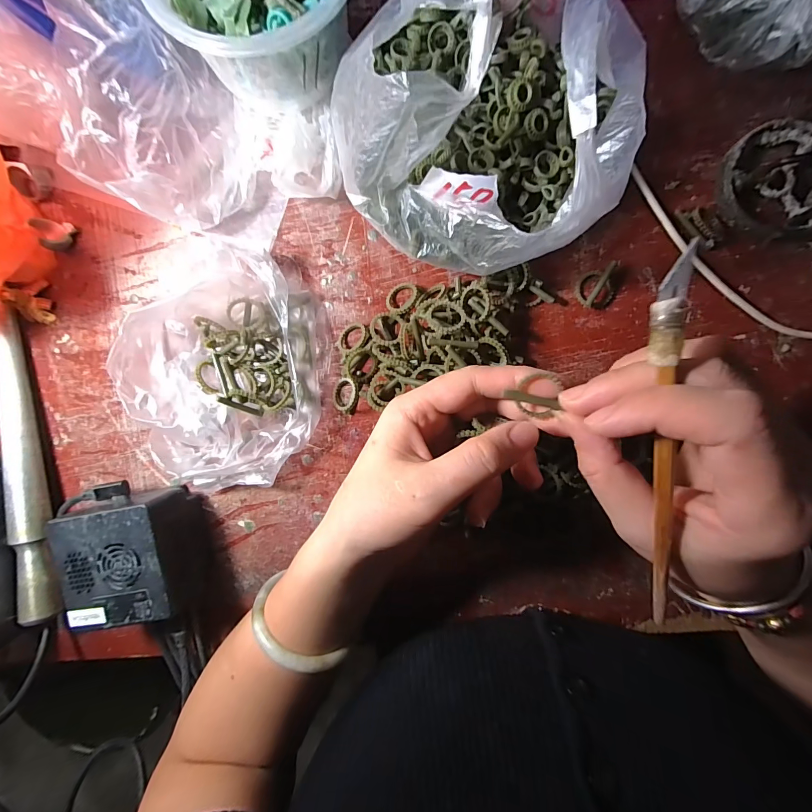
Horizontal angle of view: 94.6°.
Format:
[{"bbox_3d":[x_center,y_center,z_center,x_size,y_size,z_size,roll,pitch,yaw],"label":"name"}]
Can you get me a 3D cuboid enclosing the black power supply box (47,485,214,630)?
[{"bbox_3d":[-0.185,0.101,0.261,0.075,0.051,0.089,-12,92,6],"label":"black power supply box"}]

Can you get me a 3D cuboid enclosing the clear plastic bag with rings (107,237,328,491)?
[{"bbox_3d":[-0.128,-0.024,0.252,0.134,0.042,0.164,4,93,5],"label":"clear plastic bag with rings"}]

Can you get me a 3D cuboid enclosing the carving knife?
[{"bbox_3d":[0.101,0.021,0.145,0.012,0.007,0.155,-7,106,6],"label":"carving knife"}]

